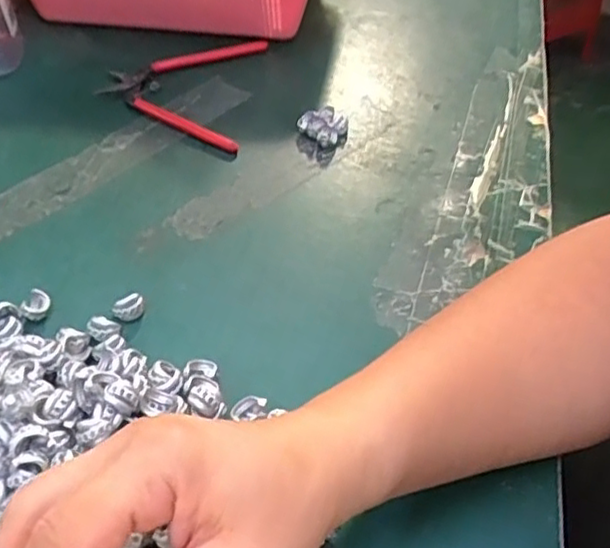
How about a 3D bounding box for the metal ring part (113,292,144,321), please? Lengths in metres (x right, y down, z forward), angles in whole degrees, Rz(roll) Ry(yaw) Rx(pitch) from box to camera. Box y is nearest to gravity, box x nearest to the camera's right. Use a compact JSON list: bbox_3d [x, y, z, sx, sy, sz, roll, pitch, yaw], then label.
[{"bbox_3d":[-0.100,0.019,0.367,0.017,0.010,0.011,-19,50,-18],"label":"metal ring part"}]

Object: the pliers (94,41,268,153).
[{"bbox_3d":[-0.102,-0.150,0.522,0.120,0.012,0.141,5,47,3],"label":"pliers"}]

